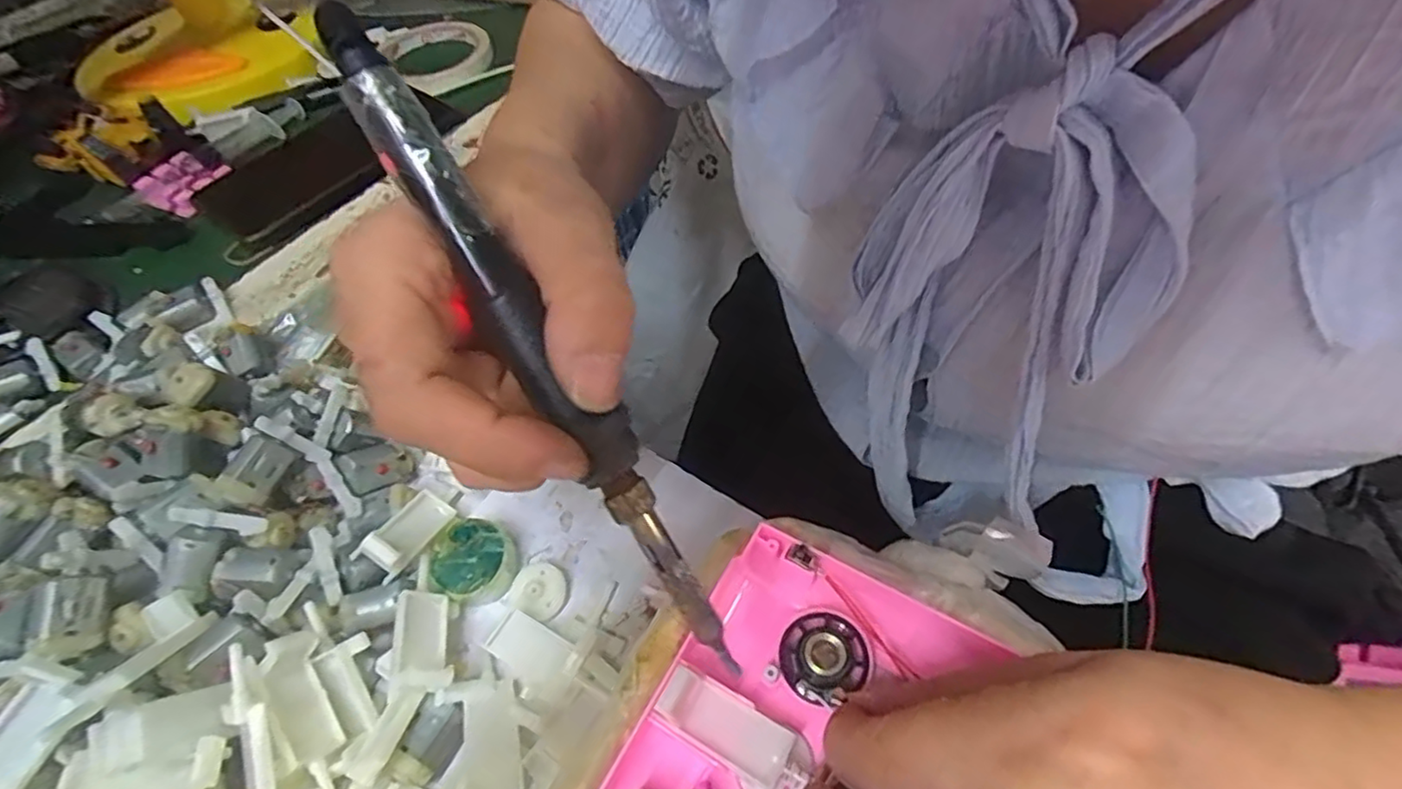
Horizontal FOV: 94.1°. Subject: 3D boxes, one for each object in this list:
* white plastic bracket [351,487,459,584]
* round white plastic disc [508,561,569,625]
[{"bbox_3d":[-0.121,0.056,0.269,0.018,0.009,0.042,17,37,16],"label":"white plastic bracket"},{"bbox_3d":[-0.065,0.079,0.265,0.023,0.005,0.021,-2,54,3],"label":"round white plastic disc"}]

